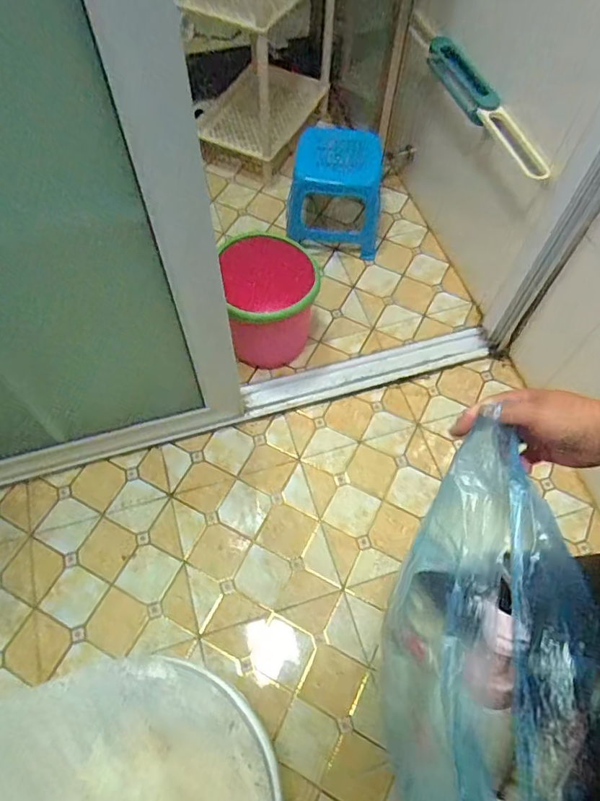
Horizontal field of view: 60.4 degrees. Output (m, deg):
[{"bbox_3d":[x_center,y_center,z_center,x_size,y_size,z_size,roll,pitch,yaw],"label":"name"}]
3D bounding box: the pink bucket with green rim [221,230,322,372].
[{"bbox_3d":[-0.064,-0.218,1.258,0.200,0.267,0.226,0,62,-3],"label":"pink bucket with green rim"}]

